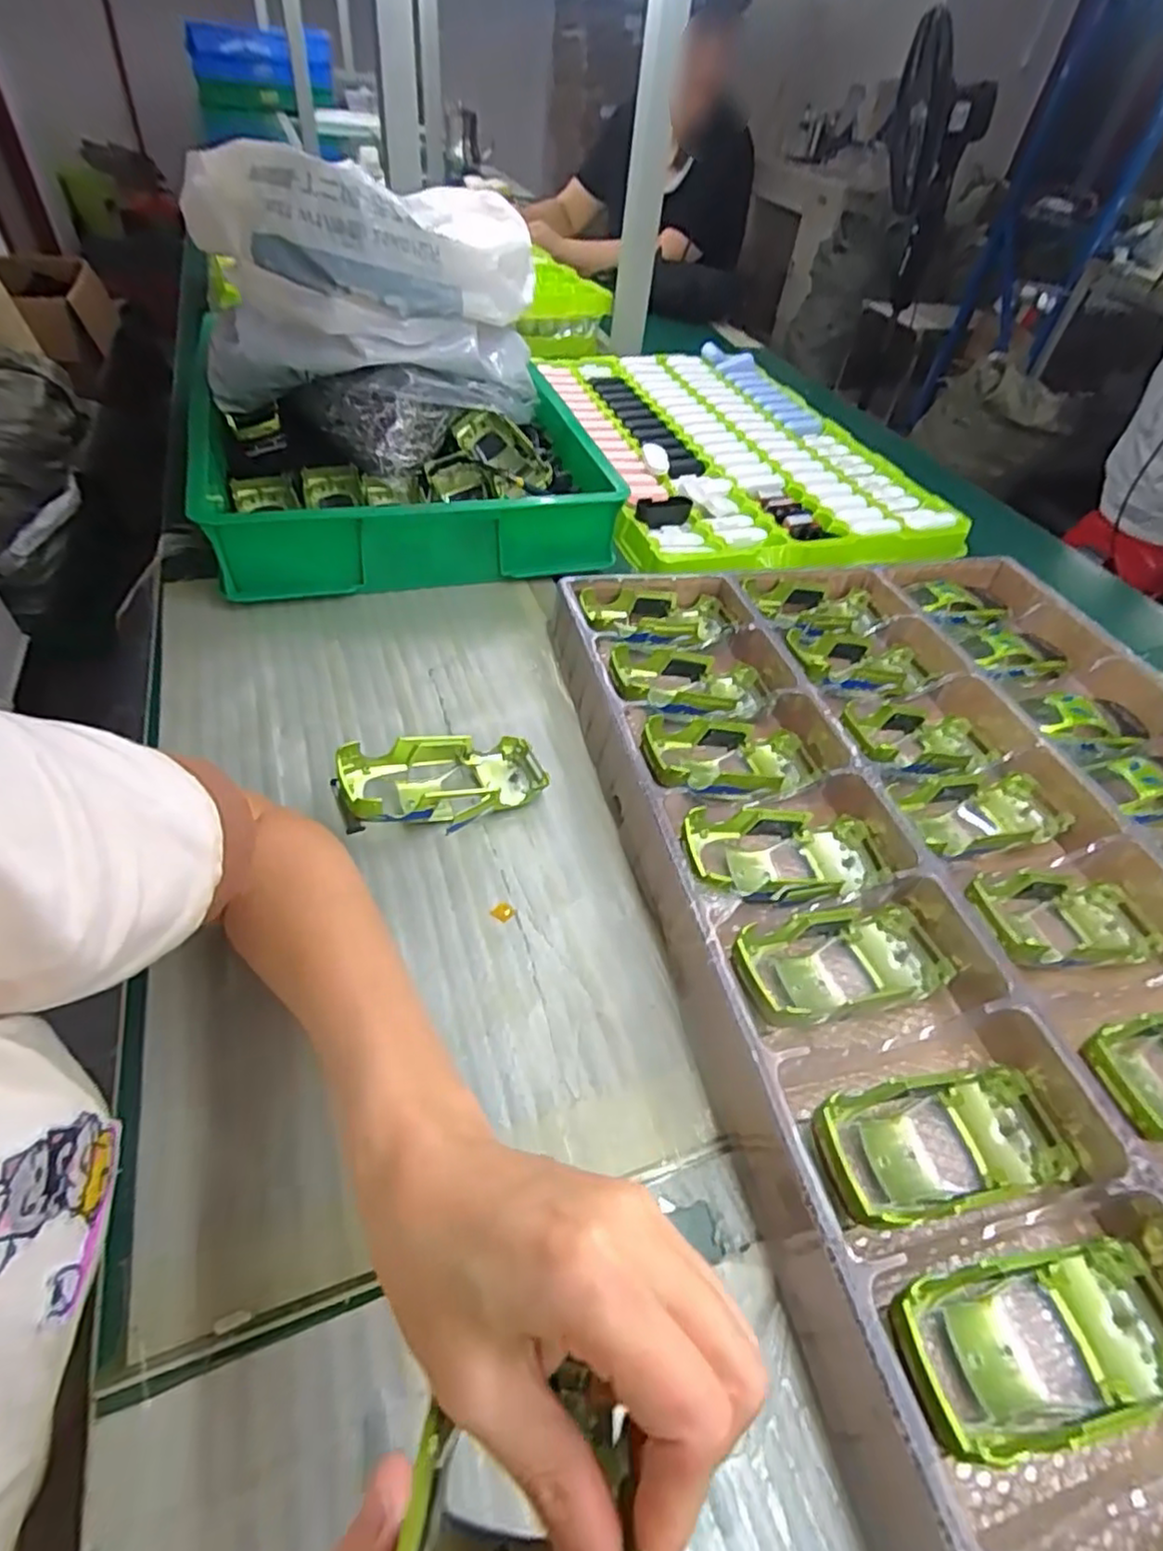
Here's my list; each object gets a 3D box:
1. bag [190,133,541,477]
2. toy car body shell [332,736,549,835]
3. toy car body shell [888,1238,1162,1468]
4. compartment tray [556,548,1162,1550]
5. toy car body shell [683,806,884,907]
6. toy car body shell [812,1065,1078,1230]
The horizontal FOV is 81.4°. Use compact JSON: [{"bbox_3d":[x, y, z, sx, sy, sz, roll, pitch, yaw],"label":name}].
[{"bbox_3d":[-0.186,-0.491,0.695,0.261,0.216,0.319,20,48,10],"label":"bag"},{"bbox_3d":[-0.084,0.004,0.434,0.130,0.046,0.065,-16,52,-21],"label":"toy car body shell"},{"bbox_3d":[0.180,0.221,0.262,0.131,0.031,0.055,5,47,-18],"label":"toy car body shell"},{"bbox_3d":[0.271,0.054,0.416,0.456,0.051,0.637,-7,50,-12],"label":"compartment tray"},{"bbox_3d":[0.124,0.054,0.414,0.136,0.033,0.060,2,47,-22],"label":"toy car body shell"},{"bbox_3d":[0.163,0.169,0.311,0.133,0.034,0.053,5,46,-23],"label":"toy car body shell"}]

